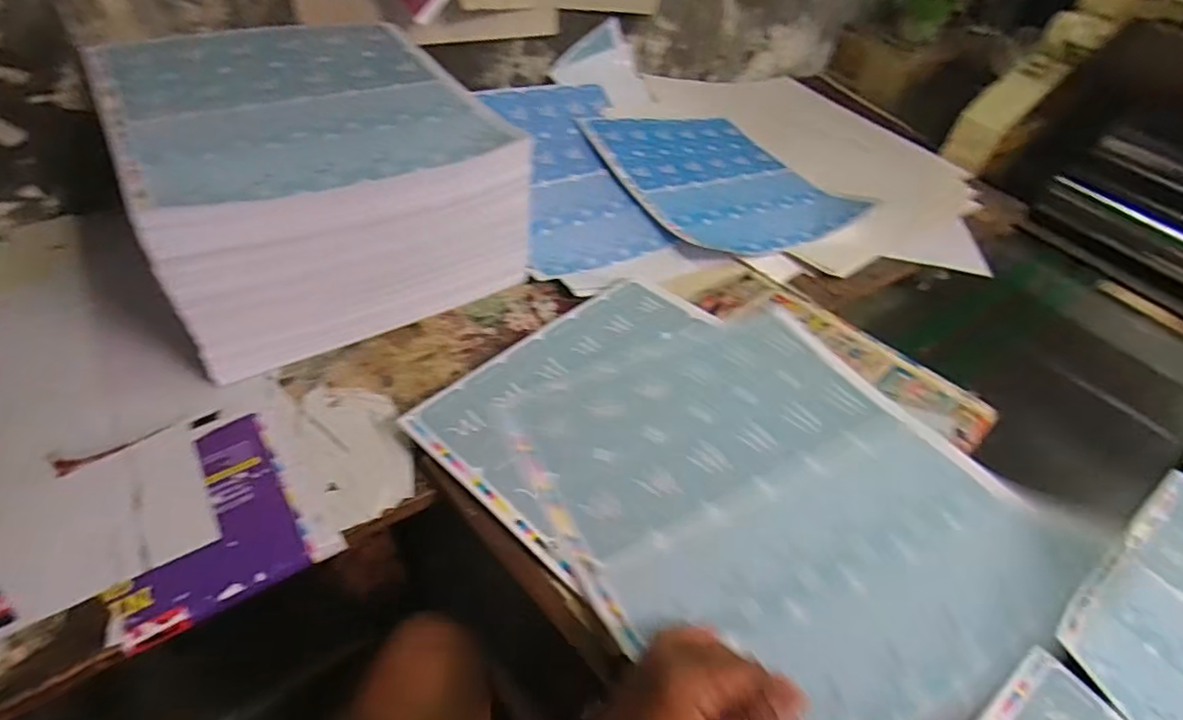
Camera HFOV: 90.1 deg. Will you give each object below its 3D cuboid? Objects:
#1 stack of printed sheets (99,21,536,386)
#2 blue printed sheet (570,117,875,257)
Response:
[{"bbox_3d":[-0.321,-0.227,0.702,0.357,0.181,0.380,-24,56,-25],"label":"stack of printed sheets"},{"bbox_3d":[0.210,-0.306,0.978,0.335,0.042,0.387,-22,55,-24],"label":"blue printed sheet"}]

